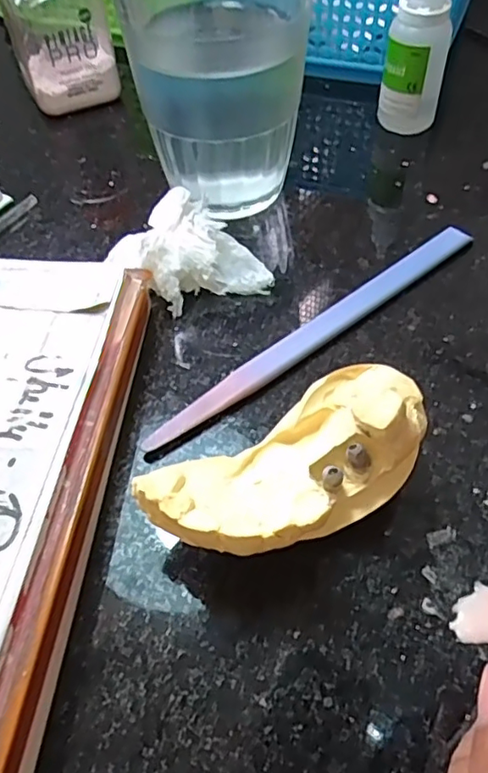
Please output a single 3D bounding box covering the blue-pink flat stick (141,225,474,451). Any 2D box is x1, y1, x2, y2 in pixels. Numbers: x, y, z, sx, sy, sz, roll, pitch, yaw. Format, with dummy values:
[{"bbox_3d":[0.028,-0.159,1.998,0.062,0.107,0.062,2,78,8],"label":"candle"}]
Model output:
[{"bbox_3d":[0.026,-0.018,0.188,0.134,0.006,0.009,-35,59,-22],"label":"blue-pink flat stick"}]

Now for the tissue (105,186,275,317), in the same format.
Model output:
[{"bbox_3d":[-0.021,-0.048,0.204,0.048,0.022,0.043,-17,54,-11],"label":"tissue"}]

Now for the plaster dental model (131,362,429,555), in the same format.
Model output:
[{"bbox_3d":[0.012,0.021,0.140,0.068,0.035,0.032,-27,56,-17],"label":"plaster dental model"}]

